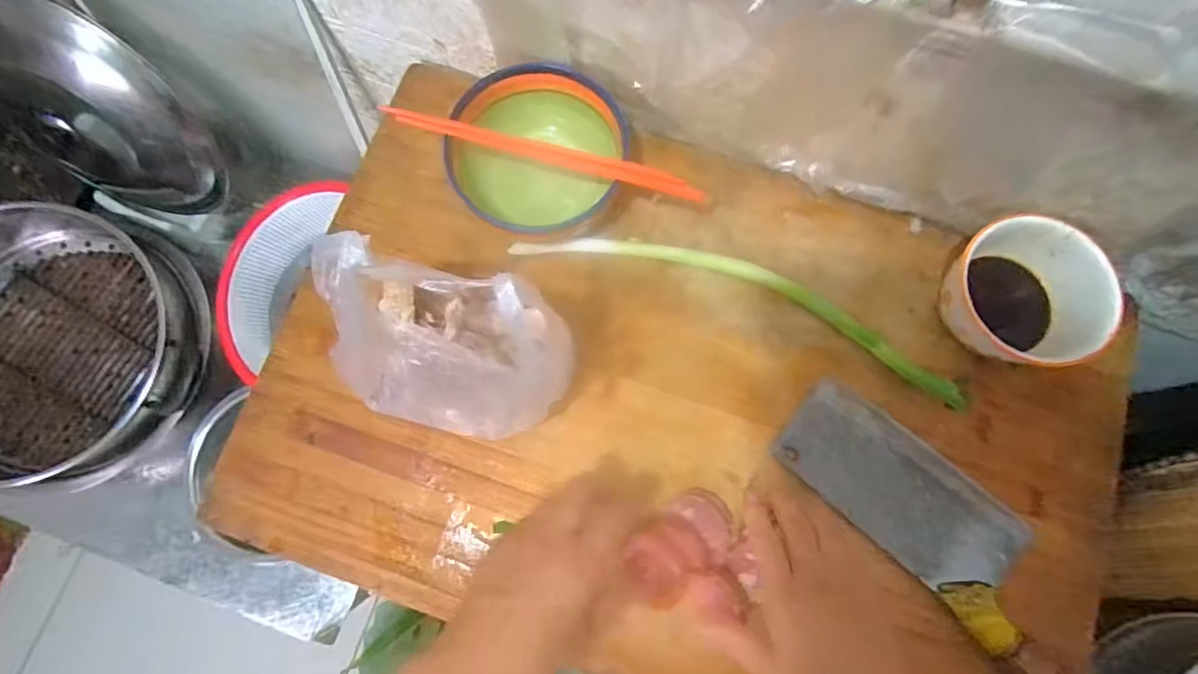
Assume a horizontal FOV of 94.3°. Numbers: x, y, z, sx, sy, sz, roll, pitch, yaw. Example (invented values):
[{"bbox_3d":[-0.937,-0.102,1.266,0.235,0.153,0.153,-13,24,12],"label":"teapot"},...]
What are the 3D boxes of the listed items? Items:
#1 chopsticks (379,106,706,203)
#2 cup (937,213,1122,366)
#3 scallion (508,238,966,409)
[{"bbox_3d":[-0.039,-0.139,0.418,0.241,0.010,0.013,15,78,2],"label":"chopsticks"},{"bbox_3d":[0.318,-0.031,0.432,0.106,0.065,0.110,0,78,-1],"label":"cup"},{"bbox_3d":[0.118,-0.034,0.455,0.375,0.014,0.057,19,78,3],"label":"scallion"}]

